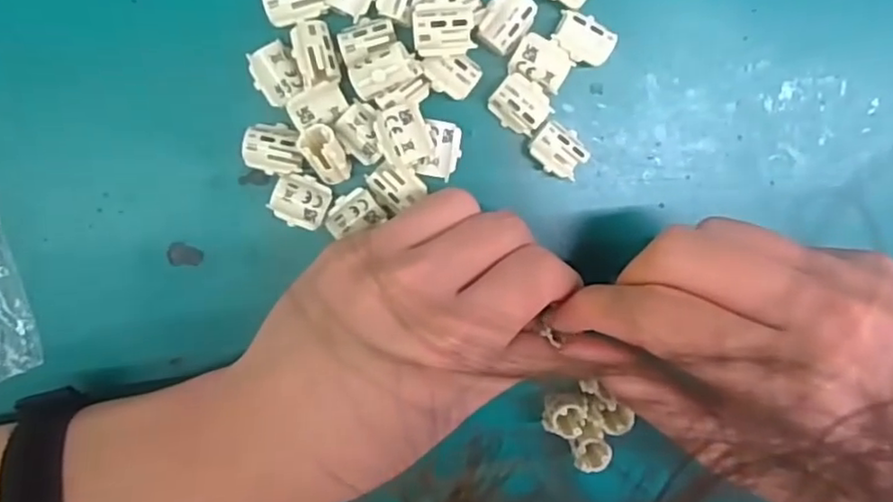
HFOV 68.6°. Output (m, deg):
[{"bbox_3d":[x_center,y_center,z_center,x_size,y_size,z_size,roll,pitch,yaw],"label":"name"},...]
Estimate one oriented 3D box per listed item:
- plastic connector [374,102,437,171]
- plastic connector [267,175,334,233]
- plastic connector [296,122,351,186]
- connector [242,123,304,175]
[{"bbox_3d":[-0.016,-0.043,0.246,0.018,0.013,0.022,-22,99,2],"label":"plastic connector"},{"bbox_3d":[-0.057,-0.019,0.258,0.020,0.013,0.020,20,98,-5],"label":"plastic connector"},{"bbox_3d":[-0.045,-0.036,0.245,0.014,0.013,0.023,-27,99,2],"label":"plastic connector"},{"bbox_3d":[-0.066,-0.039,0.252,0.022,0.018,0.019,-2,99,-1],"label":"connector"}]

